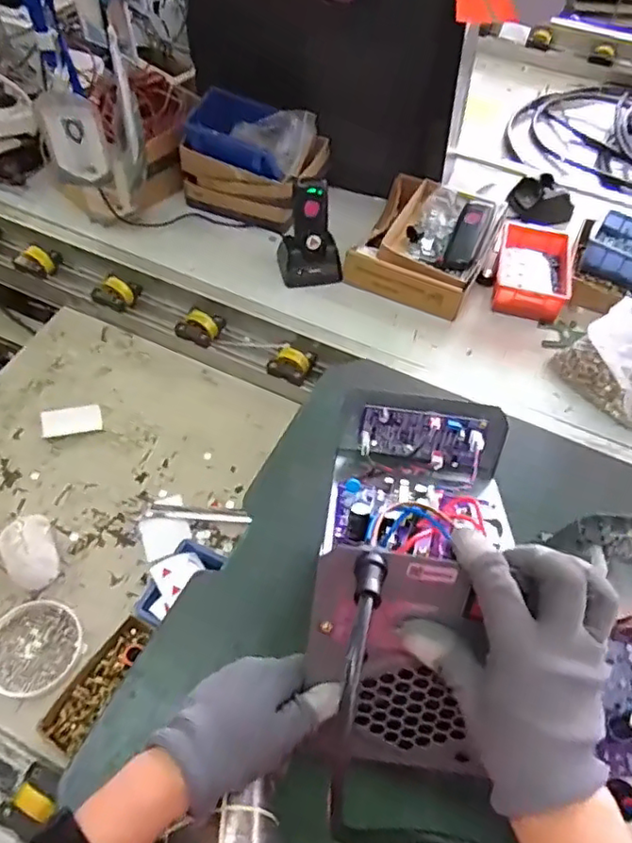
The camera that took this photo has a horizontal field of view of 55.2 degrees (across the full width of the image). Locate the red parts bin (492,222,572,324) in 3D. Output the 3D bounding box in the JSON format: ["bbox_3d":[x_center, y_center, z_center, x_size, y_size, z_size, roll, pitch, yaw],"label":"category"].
[{"bbox_3d":[0.307,-0.212,0.867,0.103,0.053,0.154,16,57,9],"label":"red parts bin"}]

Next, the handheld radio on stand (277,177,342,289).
[{"bbox_3d":[-0.009,-0.255,0.835,0.080,0.136,0.070,-10,57,-9],"label":"handheld radio on stand"}]

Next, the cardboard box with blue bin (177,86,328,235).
[{"bbox_3d":[-0.092,-0.394,0.908,0.196,0.125,0.134,19,58,11],"label":"cardboard box with blue bin"}]

